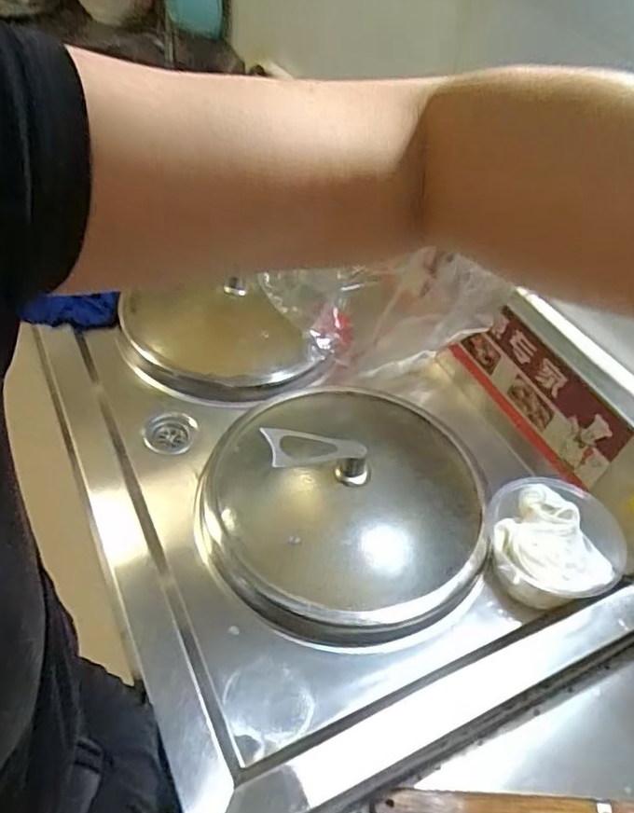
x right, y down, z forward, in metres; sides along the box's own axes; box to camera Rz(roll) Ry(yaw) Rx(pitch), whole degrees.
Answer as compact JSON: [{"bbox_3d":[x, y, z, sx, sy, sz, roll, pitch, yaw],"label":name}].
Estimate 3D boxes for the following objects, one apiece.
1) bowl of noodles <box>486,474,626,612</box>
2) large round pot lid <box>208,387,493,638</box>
[{"bbox_3d":[0.263,0.150,0.699,0.130,0.081,0.128,4,47,-4],"label":"bowl of noodles"},{"bbox_3d":[0.047,0.081,0.713,0.318,0.121,0.303,4,47,-4],"label":"large round pot lid"}]

